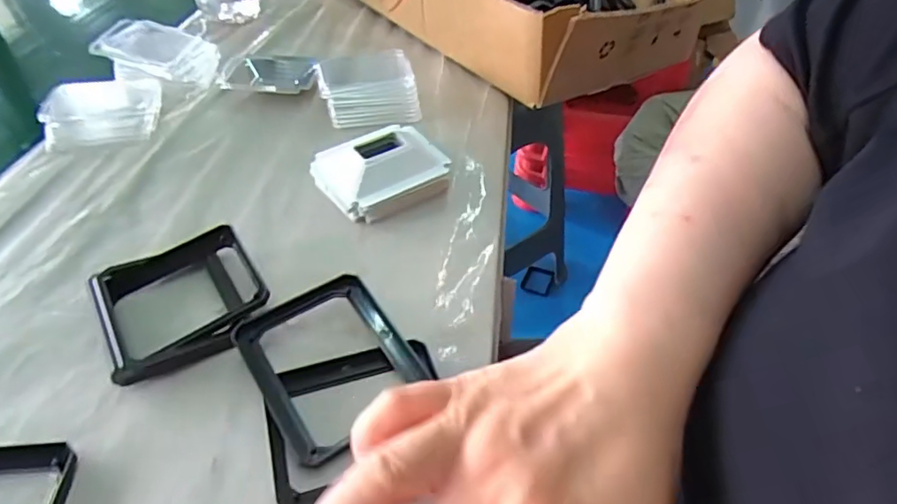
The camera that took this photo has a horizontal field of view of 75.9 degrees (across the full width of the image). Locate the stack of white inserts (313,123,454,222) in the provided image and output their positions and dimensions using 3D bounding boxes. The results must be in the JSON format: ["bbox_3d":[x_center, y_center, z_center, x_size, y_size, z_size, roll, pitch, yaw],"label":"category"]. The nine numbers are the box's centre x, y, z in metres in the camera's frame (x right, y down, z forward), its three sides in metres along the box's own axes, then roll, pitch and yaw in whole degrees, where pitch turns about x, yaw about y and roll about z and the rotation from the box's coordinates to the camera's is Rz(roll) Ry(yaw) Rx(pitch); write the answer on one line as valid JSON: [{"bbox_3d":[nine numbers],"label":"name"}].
[{"bbox_3d":[-0.041,-0.055,0.382,0.079,0.032,0.067,-25,50,-28],"label":"stack of white inserts"}]

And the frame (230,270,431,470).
[{"bbox_3d":[-0.055,0.050,0.274,0.071,0.019,0.080,-25,50,-28],"label":"frame"}]

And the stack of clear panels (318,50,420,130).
[{"bbox_3d":[-0.064,-0.132,0.458,0.077,0.037,0.057,-6,43,-10],"label":"stack of clear panels"}]

